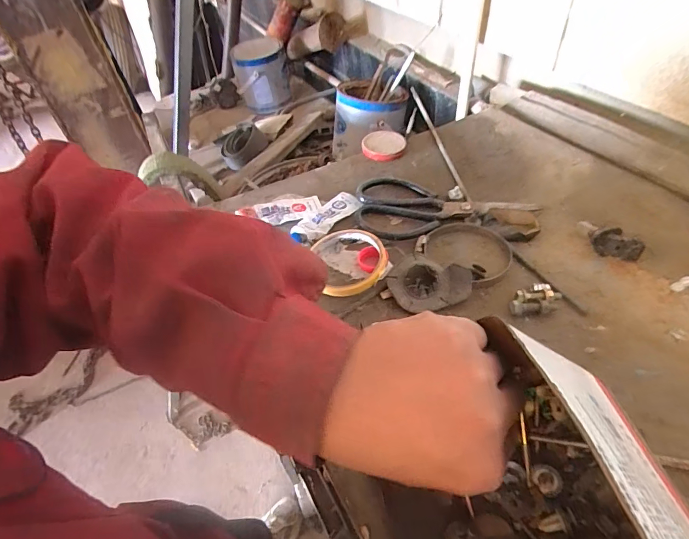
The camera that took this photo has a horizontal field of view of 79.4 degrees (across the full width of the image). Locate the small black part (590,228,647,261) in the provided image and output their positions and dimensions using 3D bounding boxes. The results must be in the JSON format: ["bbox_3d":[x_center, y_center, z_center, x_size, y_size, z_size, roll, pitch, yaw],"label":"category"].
[{"bbox_3d":[0.282,-0.024,0.430,0.047,0.032,0.025,28,54,28],"label":"small black part"}]

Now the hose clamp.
[{"bbox_3d":[0.132,-0.024,0.449,0.096,0.014,0.093,-2,46,2],"label":"hose clamp"}]

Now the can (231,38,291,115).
[{"bbox_3d":[-0.250,-0.579,1.240,0.155,0.167,0.173,-12,47,-4],"label":"can"}]

